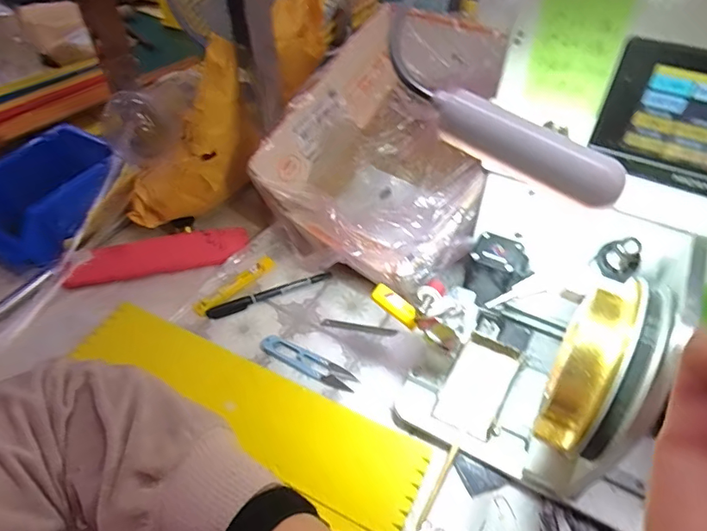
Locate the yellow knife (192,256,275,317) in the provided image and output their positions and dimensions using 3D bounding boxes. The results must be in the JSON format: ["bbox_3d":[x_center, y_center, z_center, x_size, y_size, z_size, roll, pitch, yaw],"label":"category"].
[{"bbox_3d":[-0.129,0.020,0.553,0.019,0.004,0.102,34,56,27],"label":"yellow knife"}]

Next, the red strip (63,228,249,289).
[{"bbox_3d":[-0.219,-0.012,0.571,0.193,0.010,0.043,-11,78,-9],"label":"red strip"}]

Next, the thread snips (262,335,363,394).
[{"bbox_3d":[-0.044,0.095,0.489,0.100,0.008,0.021,22,51,19],"label":"thread snips"}]

